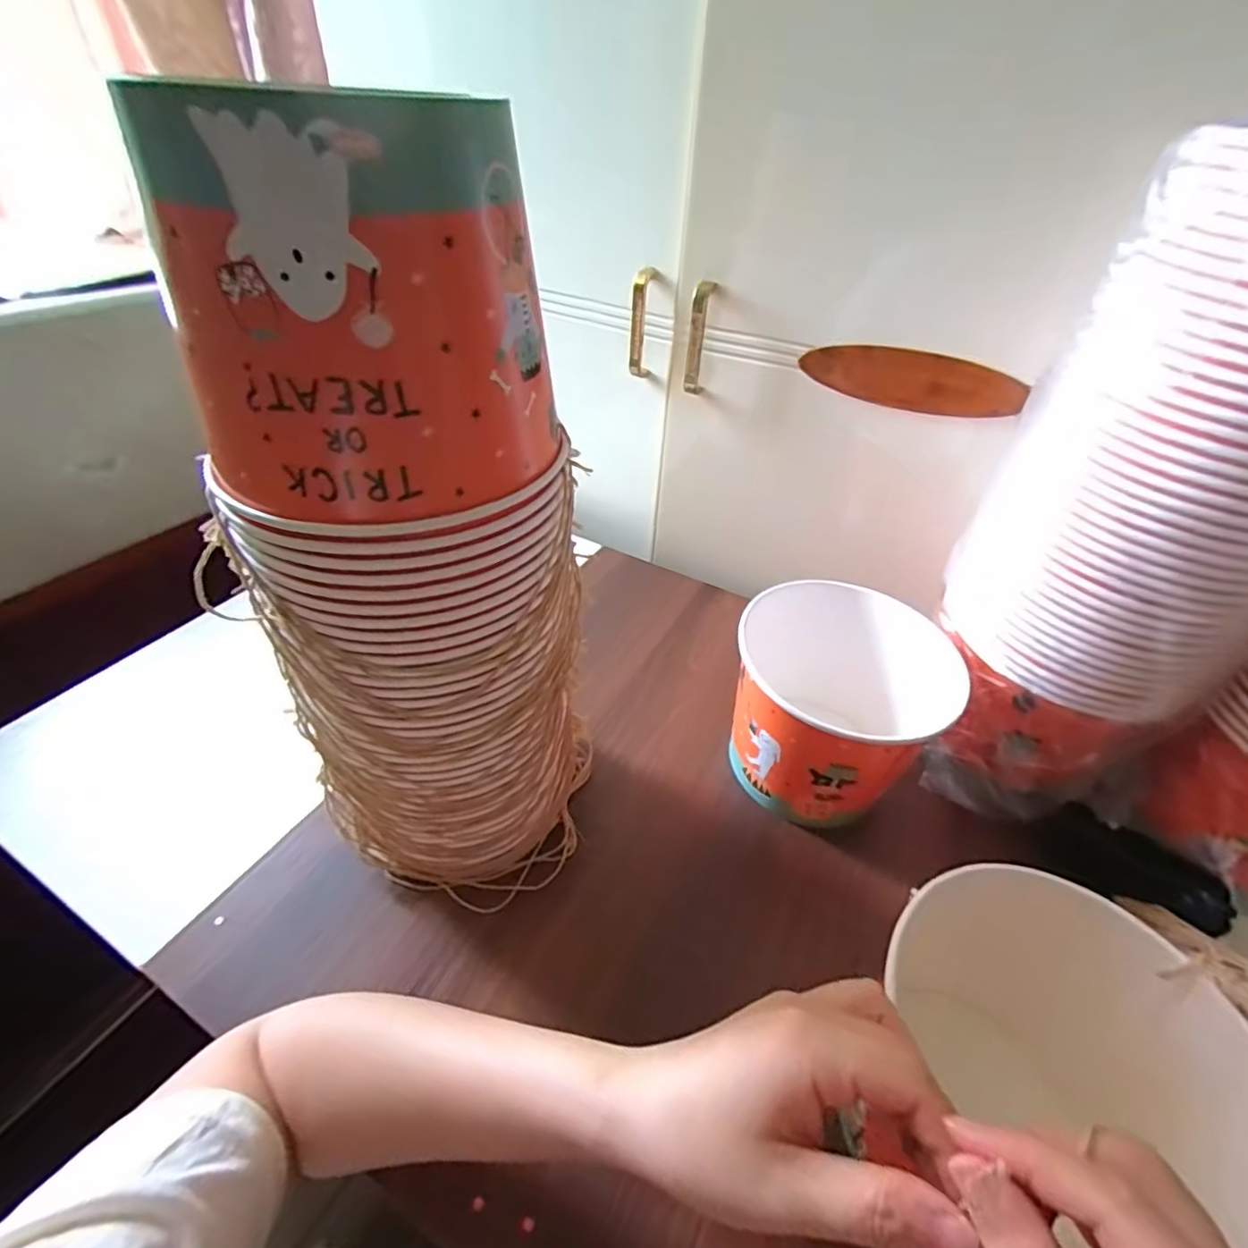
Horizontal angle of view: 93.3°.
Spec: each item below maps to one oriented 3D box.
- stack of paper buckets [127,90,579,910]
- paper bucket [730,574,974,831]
[{"bbox_3d":[-0.107,-0.008,0.325,0.131,0.424,0.131,21,44,18],"label":"stack of paper buckets"},{"bbox_3d":[0.160,0.066,0.481,0.148,0.135,0.157,24,45,21],"label":"paper bucket"}]

